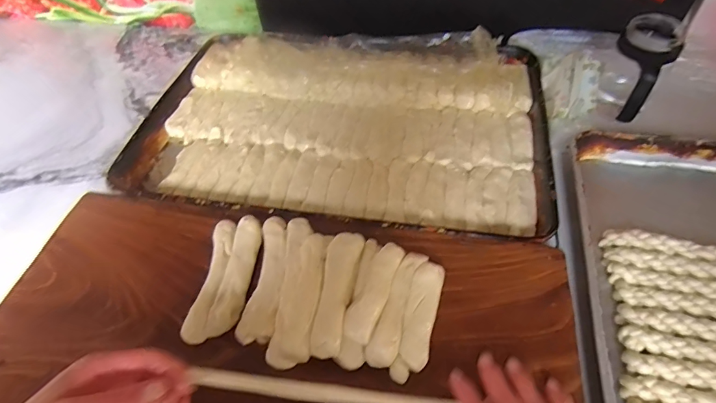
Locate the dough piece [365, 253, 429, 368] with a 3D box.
[{"bbox_3d":[0.041,0.103,0.414,0.027,0.019,0.124,17,54,17],"label":"dough piece"}]

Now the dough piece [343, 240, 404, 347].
[{"bbox_3d":[0.018,0.086,0.416,0.030,0.010,0.112,19,55,18],"label":"dough piece"}]

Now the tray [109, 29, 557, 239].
[{"bbox_3d":[-0.029,-0.133,0.651,0.608,0.044,0.395,4,52,9],"label":"tray"}]

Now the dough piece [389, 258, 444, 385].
[{"bbox_3d":[0.061,0.116,0.411,0.030,0.015,0.121,13,53,14],"label":"dough piece"}]

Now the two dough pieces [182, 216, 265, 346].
[{"bbox_3d":[-0.145,0.080,0.451,0.056,0.014,0.142,4,52,7],"label":"two dough pieces"}]

